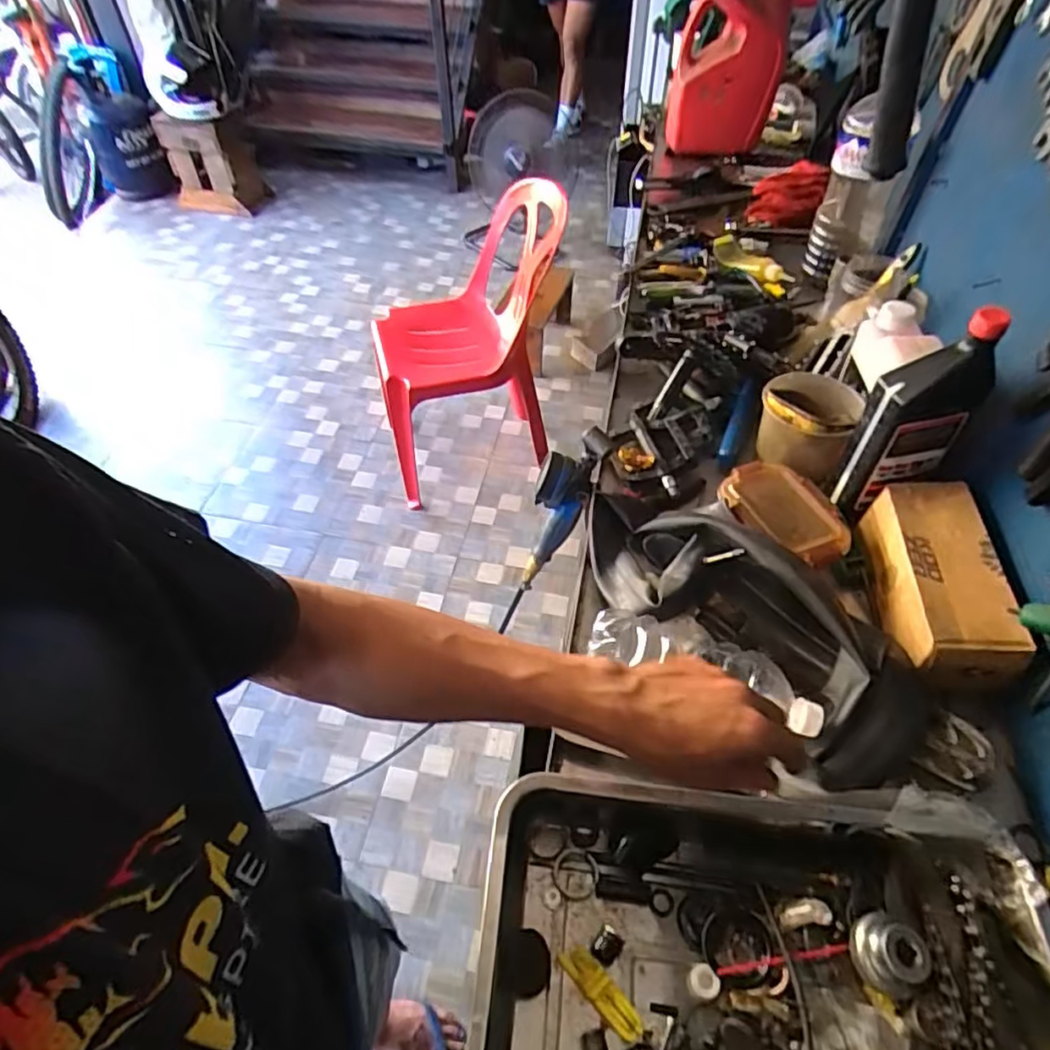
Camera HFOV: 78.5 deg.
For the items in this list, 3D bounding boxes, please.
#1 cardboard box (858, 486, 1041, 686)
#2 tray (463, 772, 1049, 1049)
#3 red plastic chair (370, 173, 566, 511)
[{"bbox_3d":[0.425,0.057,0.671,0.089,0.081,0.224,6,51,4],"label":"cardboard box"},{"bbox_3d":[0.158,0.331,0.423,0.382,0.057,0.288,3,50,2],"label":"tray"},{"bbox_3d":[-0.165,-0.510,1.801,0.487,0.786,0.441,-10,51,-8],"label":"red plastic chair"}]

